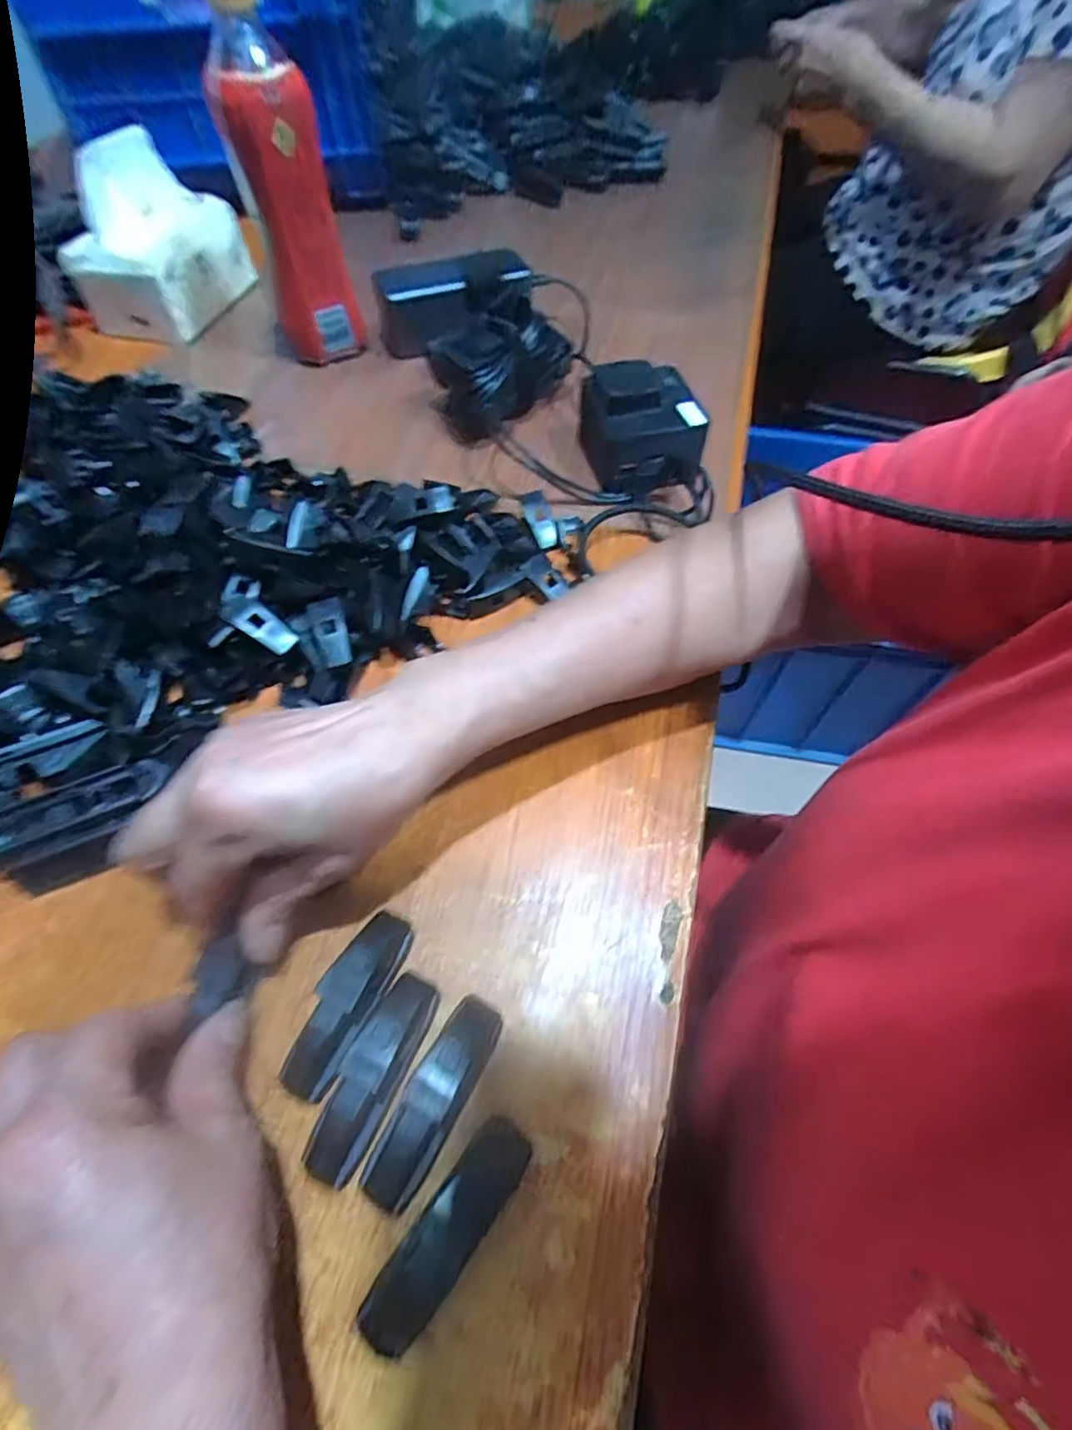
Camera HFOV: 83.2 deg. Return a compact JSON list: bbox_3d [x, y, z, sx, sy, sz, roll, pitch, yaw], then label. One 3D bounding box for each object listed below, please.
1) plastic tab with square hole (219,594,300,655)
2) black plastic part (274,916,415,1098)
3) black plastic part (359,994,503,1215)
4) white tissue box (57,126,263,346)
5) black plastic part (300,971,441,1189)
[{"bbox_3d":[-0.152,-0.050,0.331,0.045,0.004,0.018,35,64,3],"label":"plastic tab with square hole"},{"bbox_3d":[-0.076,0.117,0.245,0.023,0.025,0.073,25,62,16],"label":"black plastic part"},{"bbox_3d":[-0.038,0.145,0.229,0.020,0.022,0.073,26,62,16],"label":"black plastic part"},{"bbox_3d":[-0.340,-0.422,0.532,0.095,0.101,0.136,11,59,8],"label":"white tissue box"},{"bbox_3d":[-0.063,0.139,0.233,0.022,0.023,0.073,21,61,13],"label":"black plastic part"}]

